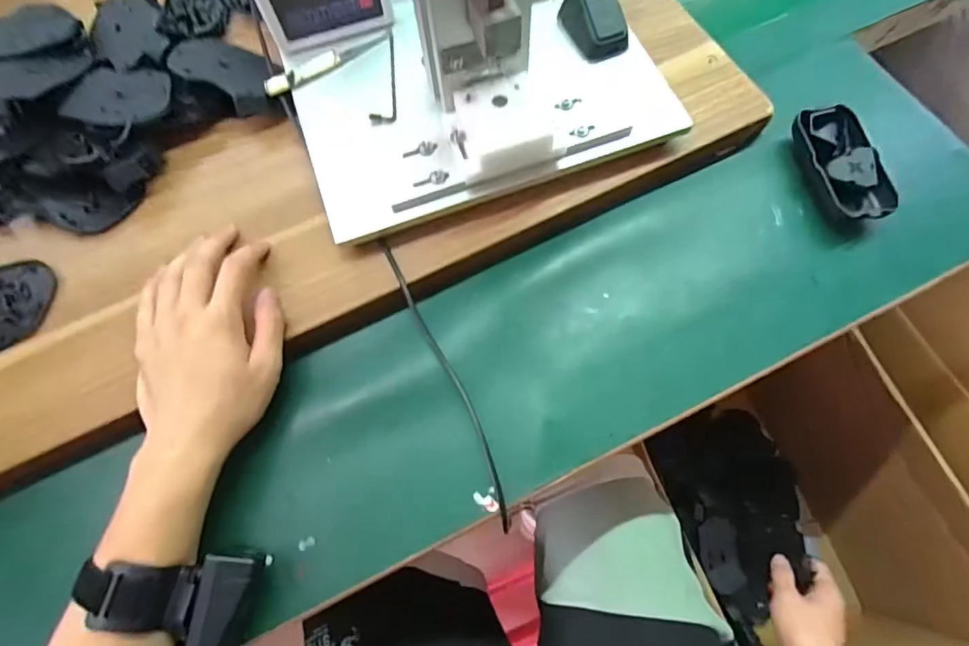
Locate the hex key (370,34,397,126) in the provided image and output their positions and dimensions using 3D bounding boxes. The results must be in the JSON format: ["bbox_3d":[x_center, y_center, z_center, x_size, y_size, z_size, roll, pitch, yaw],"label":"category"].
[{"bbox_3d":[-0.084,-0.215,0.438,0.020,0.009,0.101,0,70,2],"label":"hex key"}]

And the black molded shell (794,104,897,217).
[{"bbox_3d":[0.305,-0.134,0.431,0.050,0.027,0.107,-9,70,-2],"label":"black molded shell"}]

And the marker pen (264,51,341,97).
[{"bbox_3d":[-0.157,-0.218,0.437,0.069,0.009,0.012,-34,73,-10],"label":"marker pen"}]

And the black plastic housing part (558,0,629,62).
[{"bbox_3d":[0.095,-0.262,0.429,0.038,0.038,0.063,-26,71,-8],"label":"black plastic housing part"}]

